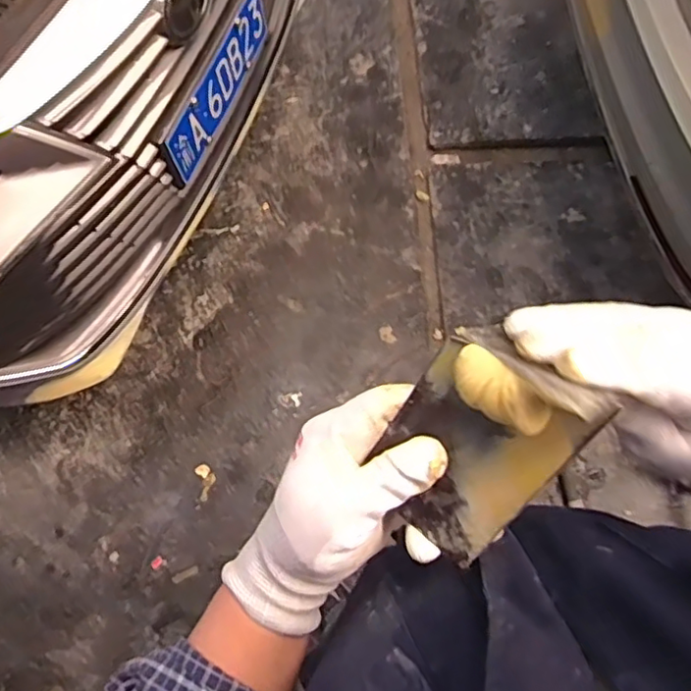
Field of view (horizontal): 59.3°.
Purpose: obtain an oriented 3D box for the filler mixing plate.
[{"bbox_3d":[0.057,0.053,0.291,0.073,0.108,0.004,36,33,12],"label":"filler mixing plate"}]

